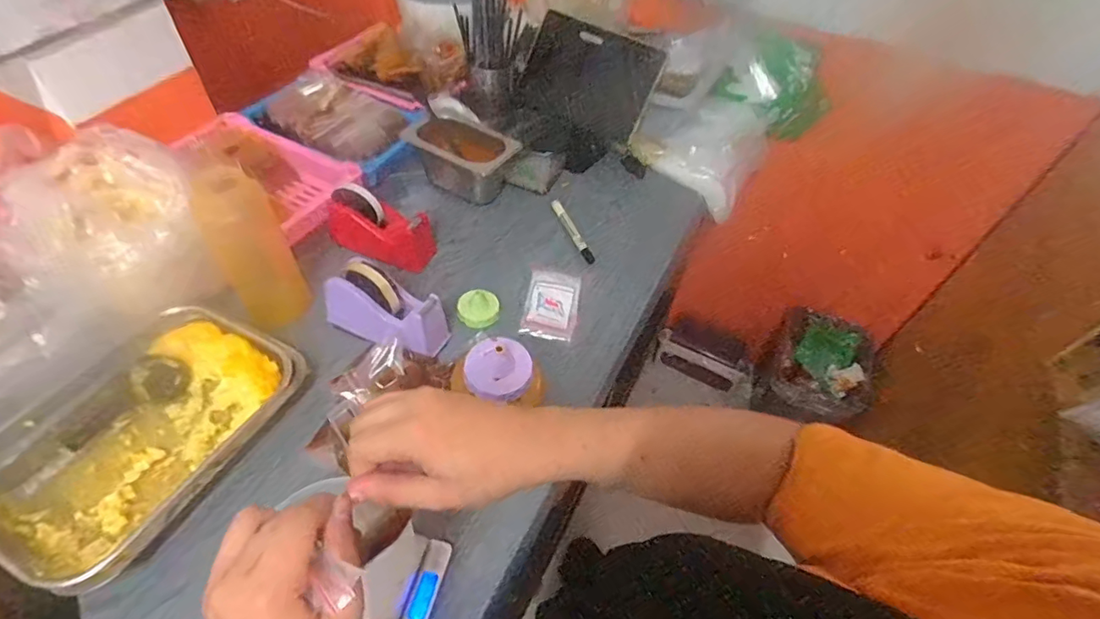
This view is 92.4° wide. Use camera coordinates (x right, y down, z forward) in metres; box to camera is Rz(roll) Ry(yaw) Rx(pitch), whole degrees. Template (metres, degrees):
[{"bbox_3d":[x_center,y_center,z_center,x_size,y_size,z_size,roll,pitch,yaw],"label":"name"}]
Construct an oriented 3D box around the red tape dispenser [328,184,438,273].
[{"bbox_3d":[-0.253,-0.123,0.791,0.150,0.089,0.063,14,51,7],"label":"red tape dispenser"}]

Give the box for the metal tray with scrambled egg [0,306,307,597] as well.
[{"bbox_3d":[-0.448,0.133,0.586,0.202,0.061,0.294,26,54,16],"label":"metal tray with scrambled egg"}]

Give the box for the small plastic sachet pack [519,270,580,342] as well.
[{"bbox_3d":[0.003,-0.011,0.762,0.070,0.020,0.125,9,51,3],"label":"small plastic sachet pack"}]

